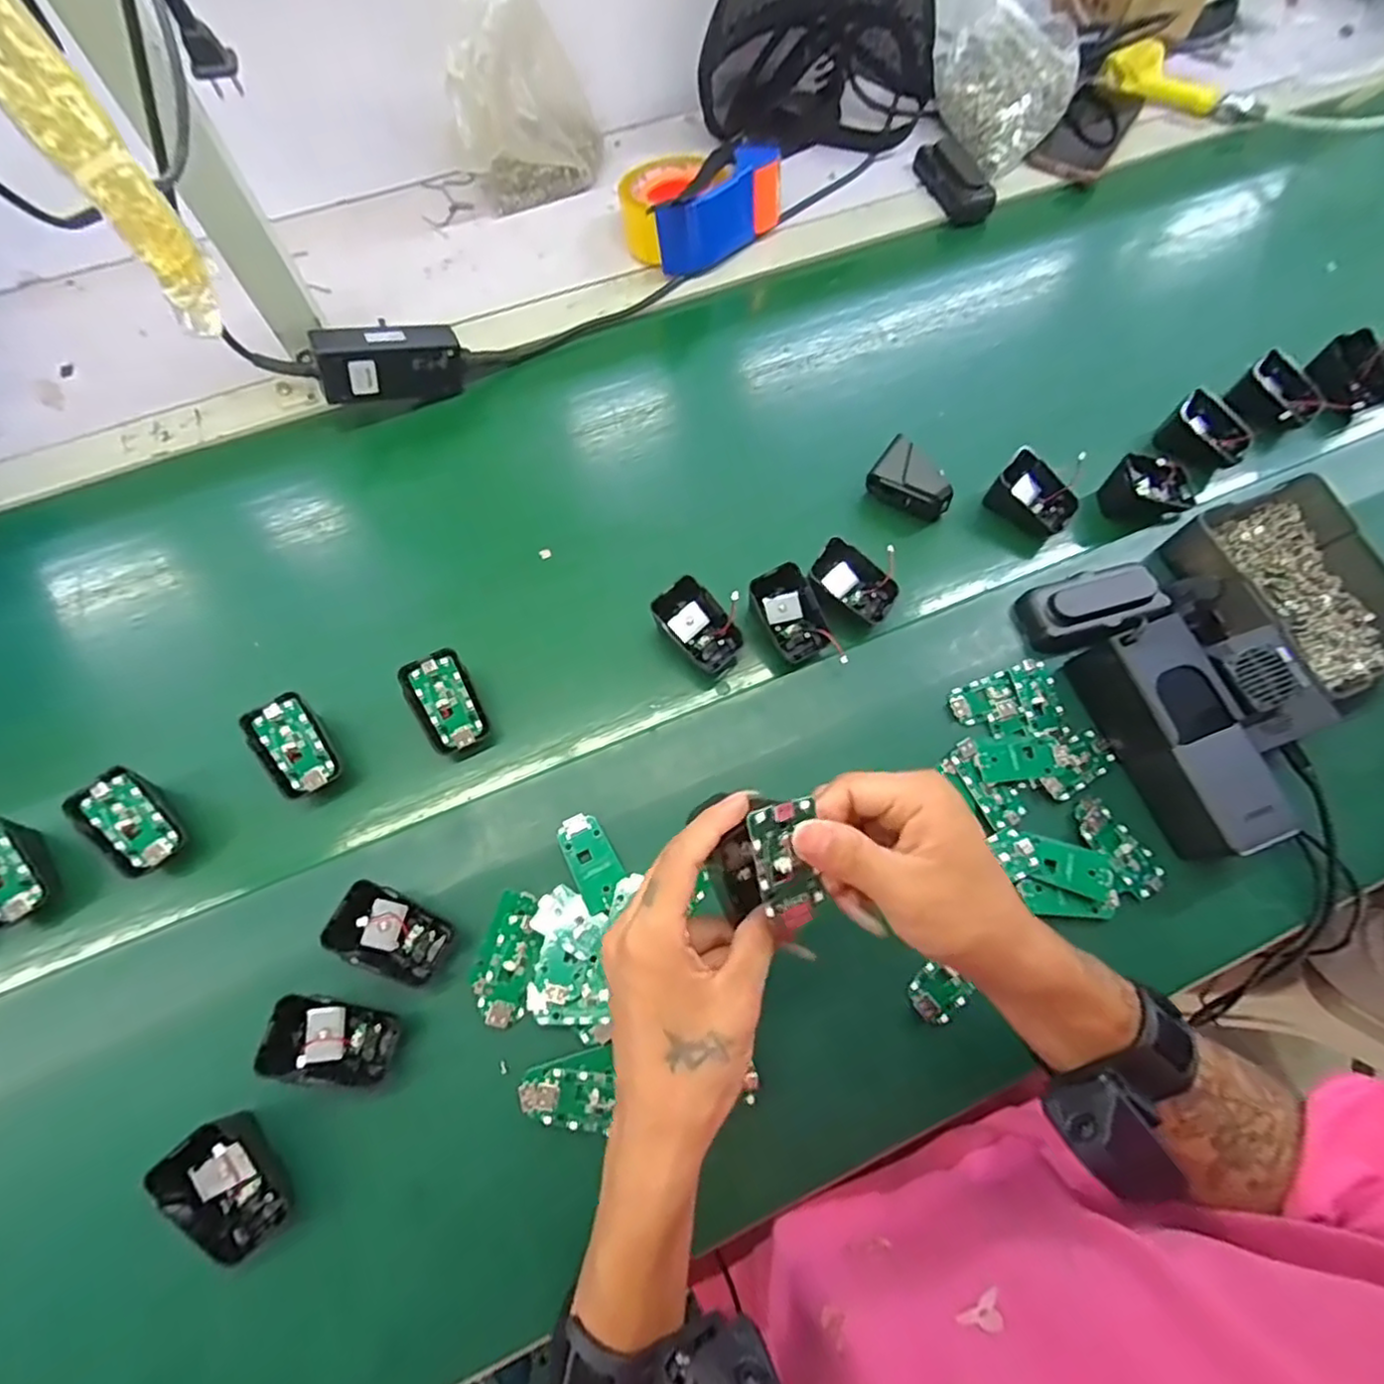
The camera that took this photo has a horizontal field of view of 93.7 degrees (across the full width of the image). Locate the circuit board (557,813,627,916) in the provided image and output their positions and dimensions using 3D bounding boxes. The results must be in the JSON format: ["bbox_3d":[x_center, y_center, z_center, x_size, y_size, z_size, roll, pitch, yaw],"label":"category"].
[{"bbox_3d":[-0.065,0.111,0.427,0.030,0.004,0.063,-26,68,-10],"label":"circuit board"}]

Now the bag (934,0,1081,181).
[{"bbox_3d":[0.323,-0.692,0.671,0.189,0.137,0.159,41,73,17],"label":"bag"}]

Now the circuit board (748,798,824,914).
[{"bbox_3d":[0.044,0.076,0.298,0.030,0.008,0.056,-17,113,-7],"label":"circuit board"}]

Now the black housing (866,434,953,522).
[{"bbox_3d":[0.181,-0.172,0.529,0.066,0.038,0.034,32,70,15],"label":"black housing"}]

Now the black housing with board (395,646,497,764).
[{"bbox_3d":[-0.173,0.010,0.463,0.043,0.018,0.076,-24,93,-10],"label":"black housing with board"}]

